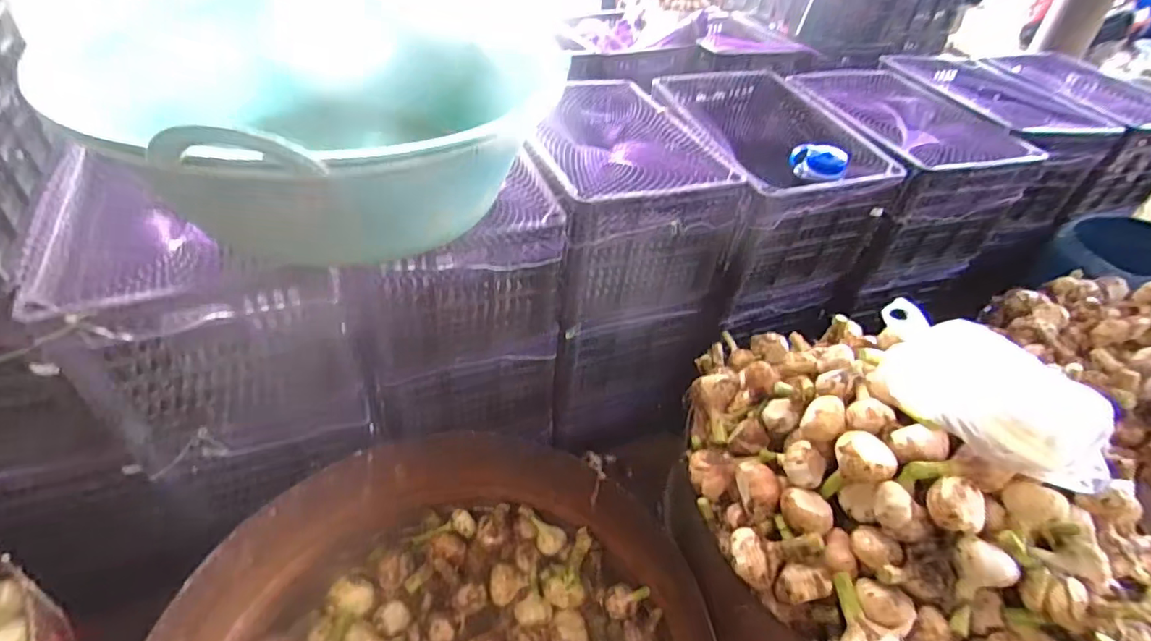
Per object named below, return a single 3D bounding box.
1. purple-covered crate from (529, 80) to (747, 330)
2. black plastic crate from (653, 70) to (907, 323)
[{"bbox_3d":[0.046,-0.249,1.080,0.335,0.262,0.475,-13,43,-19],"label":"purple-covered crate"},{"bbox_3d":[0.377,-0.278,1.198,0.359,0.337,0.469,-11,42,-16],"label":"black plastic crate"}]

